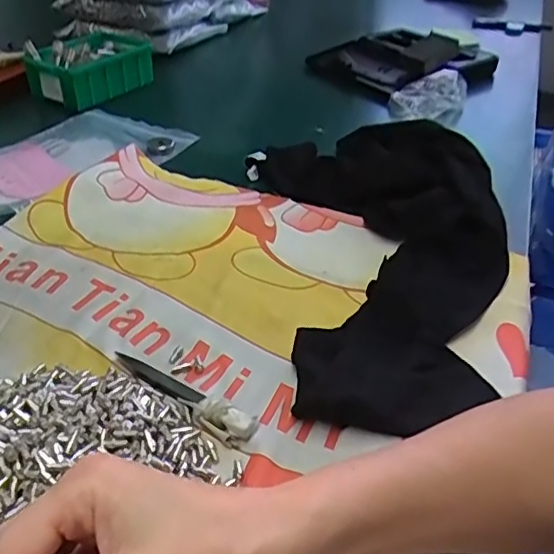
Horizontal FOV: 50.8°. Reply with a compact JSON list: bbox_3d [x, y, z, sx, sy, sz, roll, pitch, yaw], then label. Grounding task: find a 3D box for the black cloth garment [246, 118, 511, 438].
[{"bbox_3d":[0.101,-0.038,0.484,0.215,0.047,0.368,-3,37,-7],"label":"black cloth garment"}]

